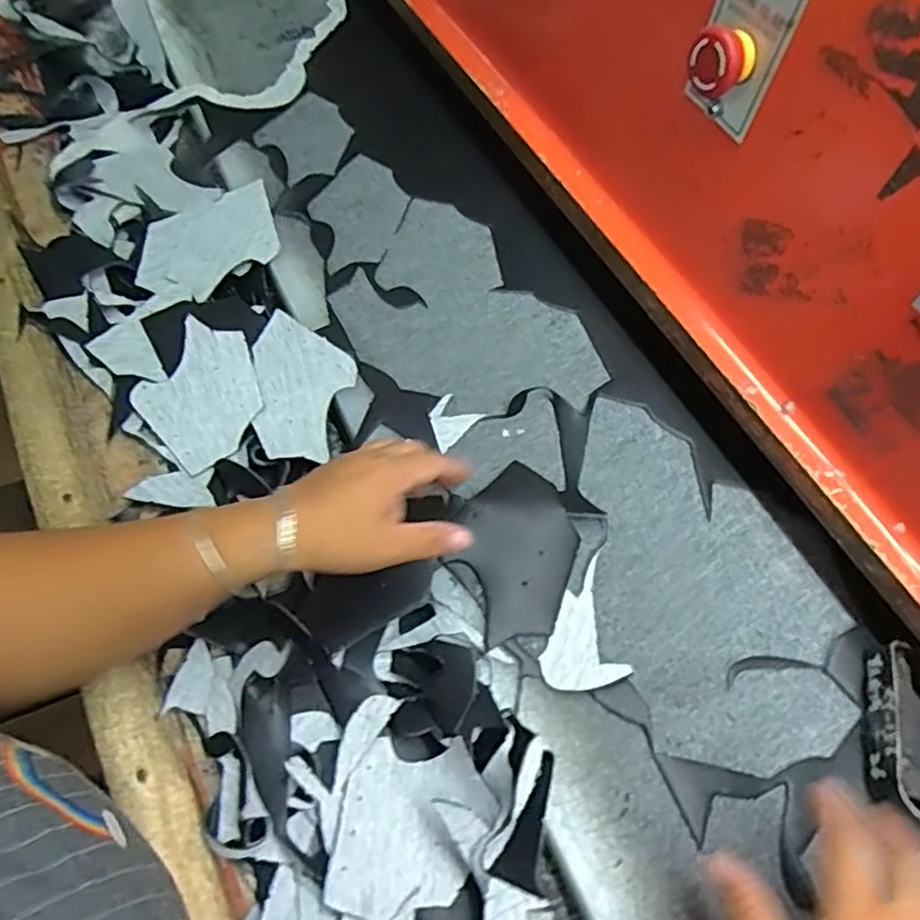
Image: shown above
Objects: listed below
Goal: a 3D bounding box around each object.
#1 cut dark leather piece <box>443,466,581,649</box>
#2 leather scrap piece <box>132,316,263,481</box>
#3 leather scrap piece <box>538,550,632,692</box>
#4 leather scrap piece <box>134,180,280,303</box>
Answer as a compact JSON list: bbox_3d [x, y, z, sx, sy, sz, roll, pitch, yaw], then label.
[{"bbox_3d":[0.039,0.066,0.496,0.088,0.006,0.133,18,62,6],"label":"cut dark leather piece"},{"bbox_3d":[-0.213,-0.053,0.561,0.093,0.014,0.117,28,67,4],"label":"leather scrap piece"},{"bbox_3d":[0.080,0.116,0.473,0.056,0.004,0.089,-8,57,-2],"label":"leather scrap piece"},{"bbox_3d":[-0.238,-0.202,0.633,0.130,0.010,0.114,-22,65,-8],"label":"leather scrap piece"}]

